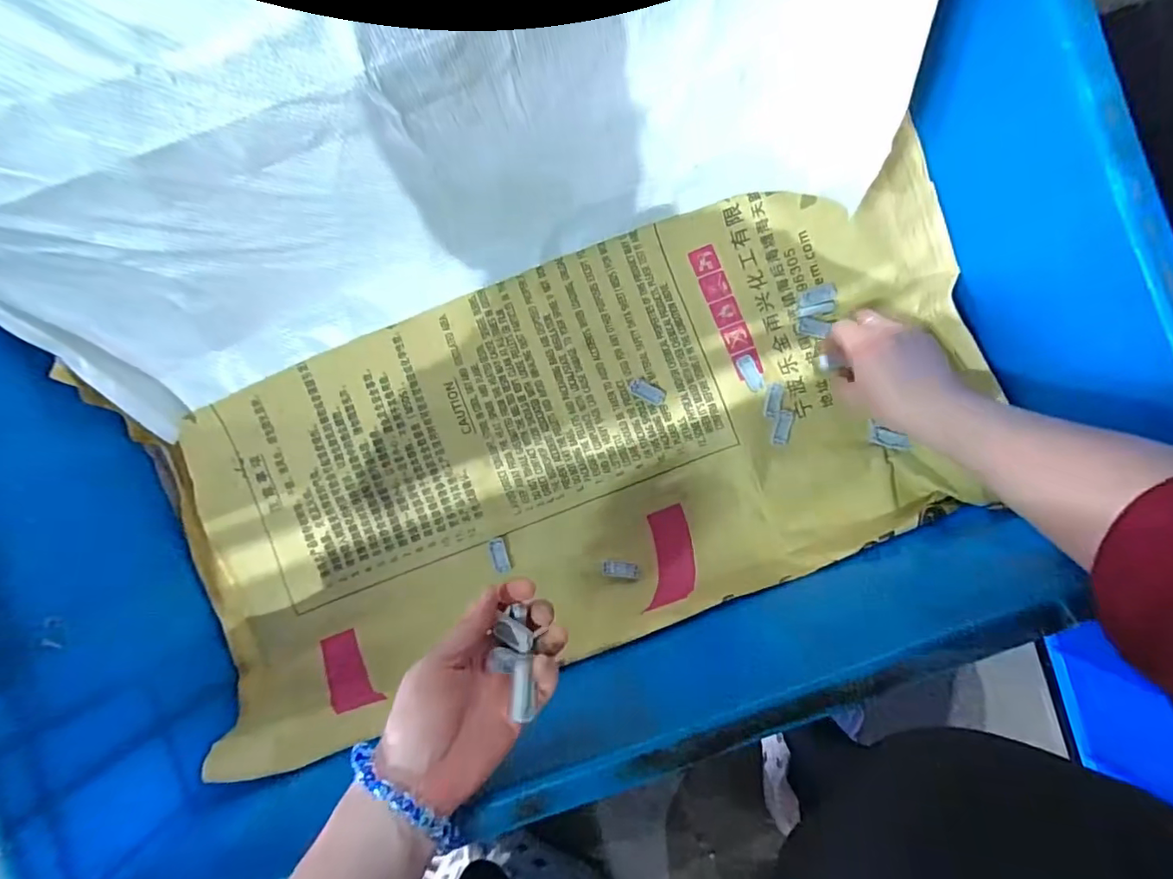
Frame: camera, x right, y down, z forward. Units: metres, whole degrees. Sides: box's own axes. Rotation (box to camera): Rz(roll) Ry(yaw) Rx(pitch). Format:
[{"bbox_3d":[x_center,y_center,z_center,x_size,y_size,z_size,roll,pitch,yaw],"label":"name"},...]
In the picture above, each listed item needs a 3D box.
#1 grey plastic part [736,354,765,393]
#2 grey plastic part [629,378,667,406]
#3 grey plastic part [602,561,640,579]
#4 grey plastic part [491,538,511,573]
[{"bbox_3d":[0.160,-0.064,0.509,0.015,0.006,0.037,-27,90,1],"label":"grey plastic part"},{"bbox_3d":[0.060,-0.047,0.516,0.036,0.004,0.018,27,90,1],"label":"grey plastic part"},{"bbox_3d":[0.034,0.127,0.511,0.036,0.011,0.016,10,90,1],"label":"grey plastic part"},{"bbox_3d":[-0.085,0.114,0.515,0.015,0.004,0.035,-14,90,1],"label":"grey plastic part"}]

